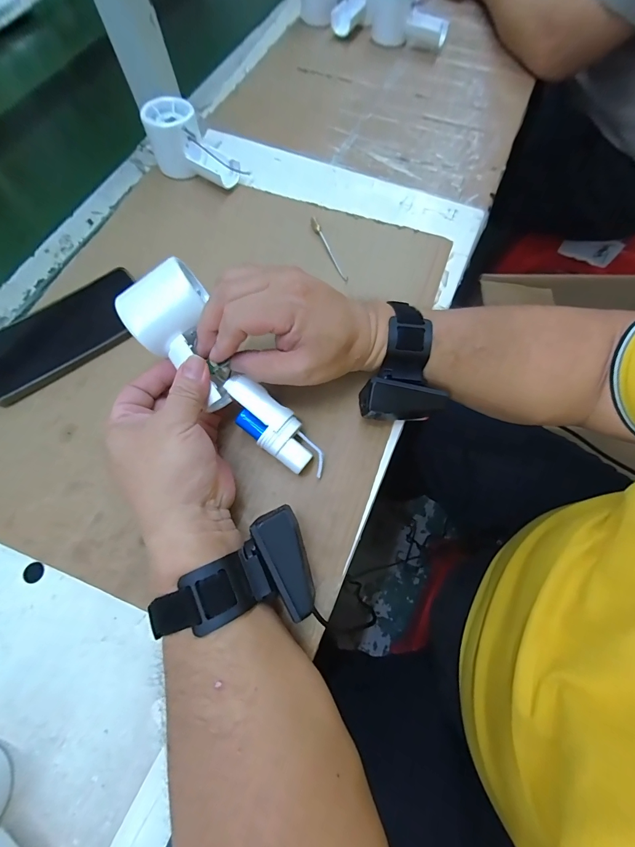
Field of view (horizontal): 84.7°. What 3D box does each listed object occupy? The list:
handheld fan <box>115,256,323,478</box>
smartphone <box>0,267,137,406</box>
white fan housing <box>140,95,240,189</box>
[{"bbox_3d":[-0.067,-0.038,0.281,0.068,0.046,0.190,-44,101,-15],"label":"handheld fan"},{"bbox_3d":[-0.244,-0.086,0.338,0.160,0.015,0.078,-38,73,-13],"label":"smartphone"},{"bbox_3d":[-0.147,-0.316,0.405,0.060,0.057,0.113,-41,74,-14],"label":"white fan housing"}]

